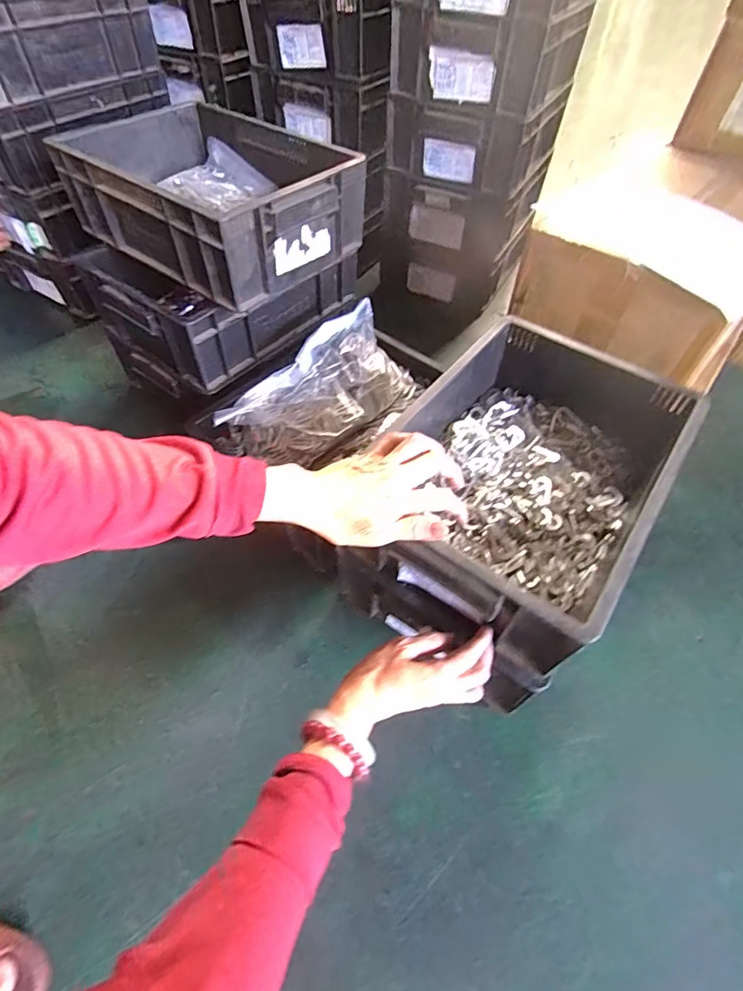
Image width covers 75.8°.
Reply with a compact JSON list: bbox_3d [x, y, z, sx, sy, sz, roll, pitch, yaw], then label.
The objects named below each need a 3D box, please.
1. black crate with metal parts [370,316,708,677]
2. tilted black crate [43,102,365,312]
[{"bbox_3d":[0.161,-0.021,0.513,0.243,0.123,0.347,31,56,21],"label":"black crate with metal parts"},{"bbox_3d":[-0.216,-0.411,0.660,0.360,0.115,0.255,32,57,21],"label":"tilted black crate"}]

